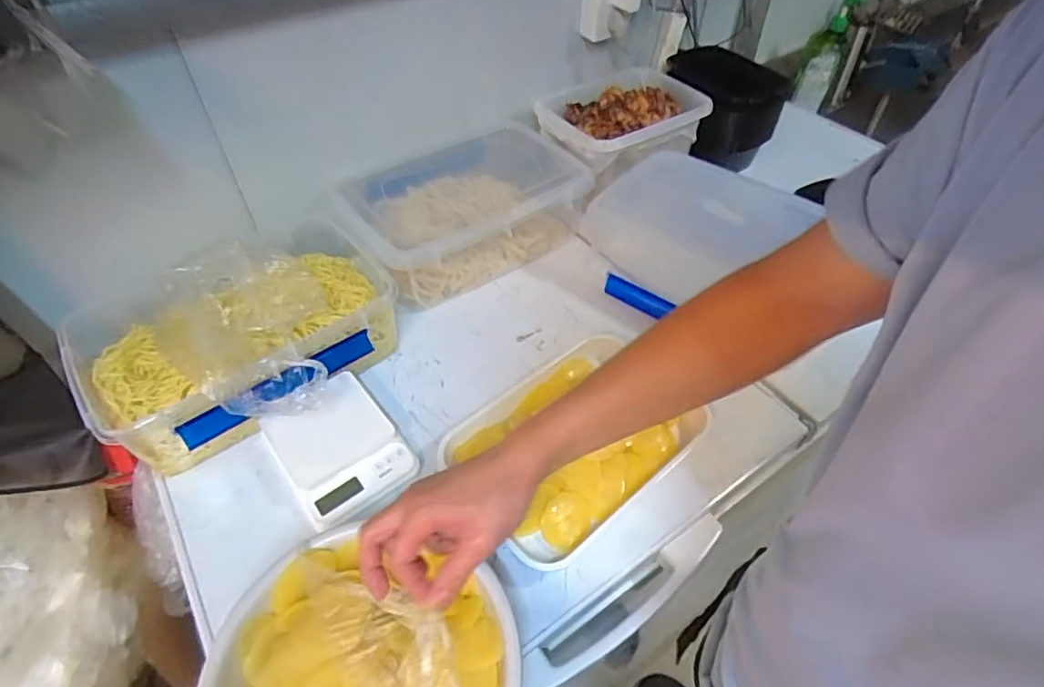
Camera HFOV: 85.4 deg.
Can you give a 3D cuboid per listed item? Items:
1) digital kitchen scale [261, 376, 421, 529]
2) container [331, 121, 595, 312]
[{"bbox_3d":[-0.215,0.117,0.661,0.129,0.014,0.162,-28,64,-32],"label":"digital kitchen scale"},{"bbox_3d":[-0.084,-0.207,0.889,0.368,0.111,0.219,-28,53,-23],"label":"container"}]

